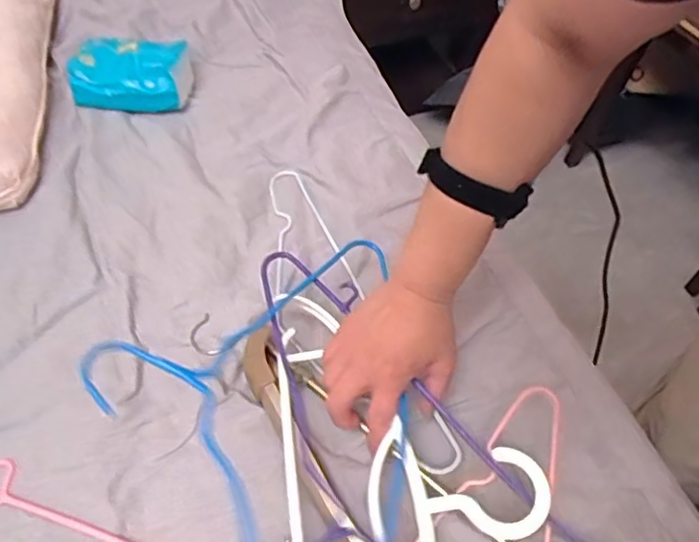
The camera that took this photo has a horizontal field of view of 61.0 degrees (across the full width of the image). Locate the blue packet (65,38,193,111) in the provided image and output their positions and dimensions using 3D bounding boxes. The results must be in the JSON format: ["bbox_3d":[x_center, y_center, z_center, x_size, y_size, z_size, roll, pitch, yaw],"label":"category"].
[{"bbox_3d":[-0.275,-0.253,0.760,0.139,0.066,0.087,0,53,-6],"label":"blue packet"}]

